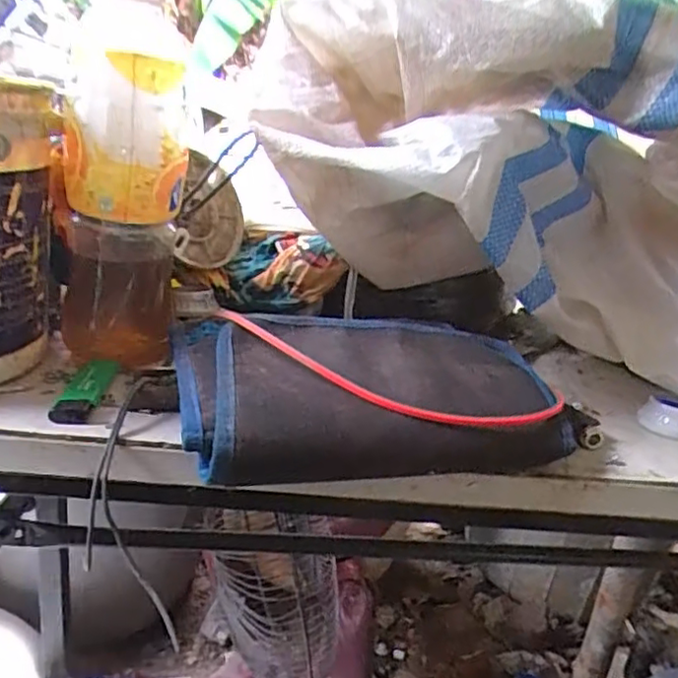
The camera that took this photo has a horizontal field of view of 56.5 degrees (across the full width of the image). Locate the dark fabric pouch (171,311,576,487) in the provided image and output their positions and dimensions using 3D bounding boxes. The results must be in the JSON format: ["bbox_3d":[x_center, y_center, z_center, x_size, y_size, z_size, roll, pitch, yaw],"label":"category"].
[{"bbox_3d":[0.021,0.036,0.396,0.236,0.060,0.122,0,21,-15],"label":"dark fabric pouch"}]

